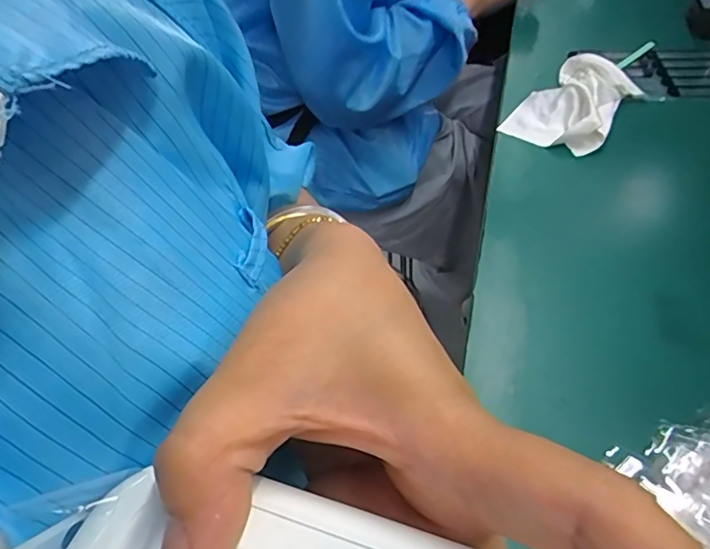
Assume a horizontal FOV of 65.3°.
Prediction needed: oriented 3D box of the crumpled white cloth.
[{"bbox_3d":[0.210,-0.168,0.535,0.092,0.032,0.125,28,55,27],"label":"crumpled white cloth"}]

